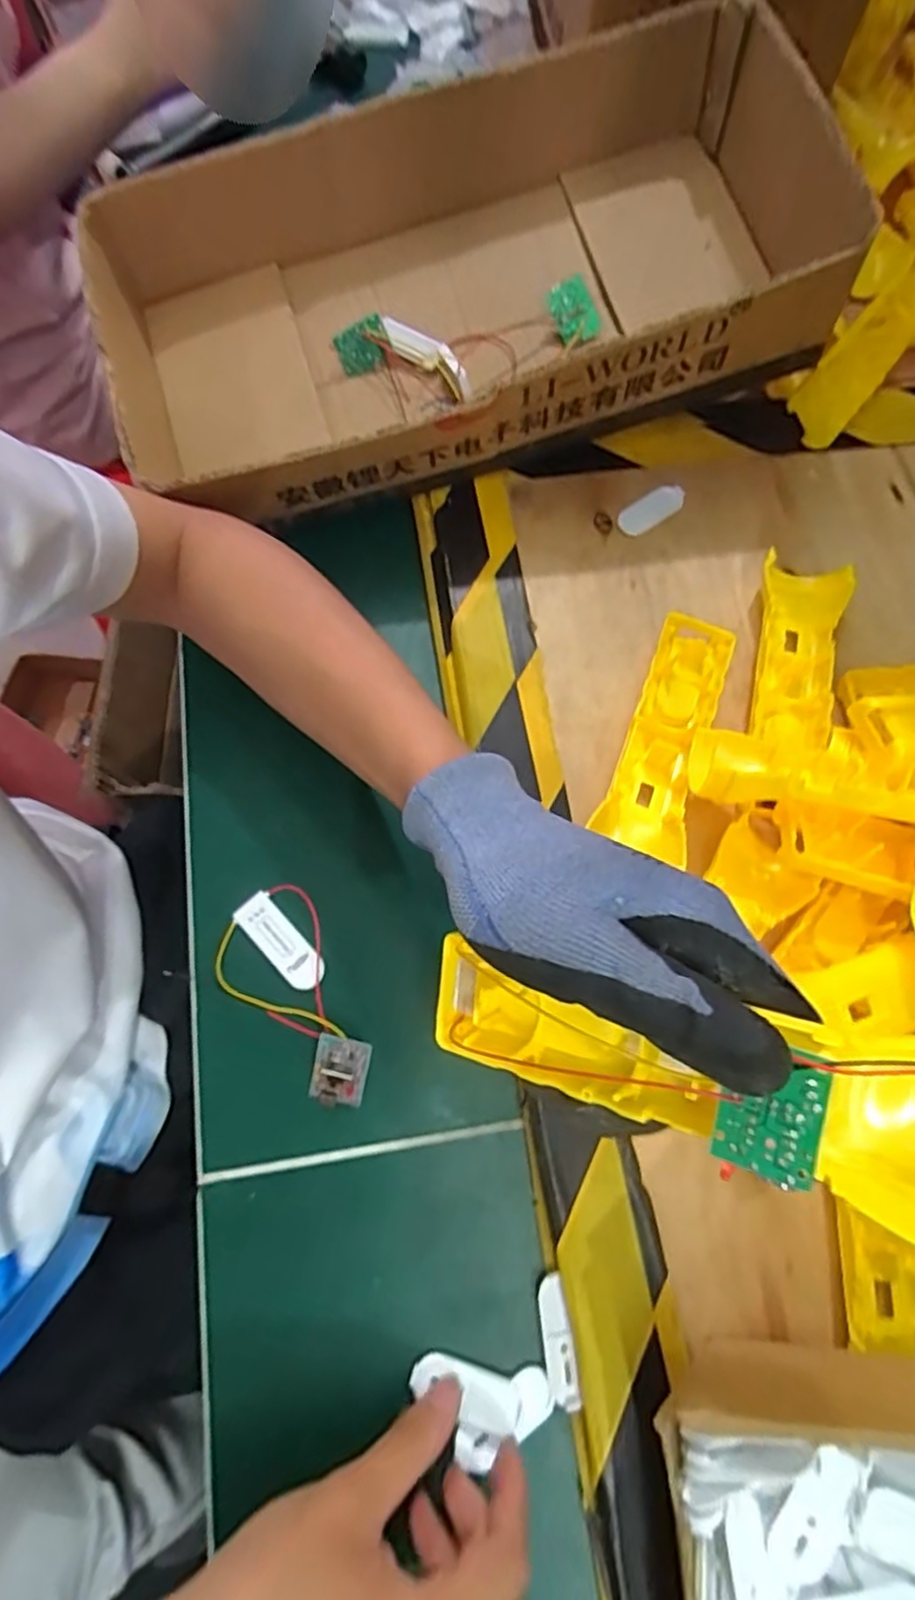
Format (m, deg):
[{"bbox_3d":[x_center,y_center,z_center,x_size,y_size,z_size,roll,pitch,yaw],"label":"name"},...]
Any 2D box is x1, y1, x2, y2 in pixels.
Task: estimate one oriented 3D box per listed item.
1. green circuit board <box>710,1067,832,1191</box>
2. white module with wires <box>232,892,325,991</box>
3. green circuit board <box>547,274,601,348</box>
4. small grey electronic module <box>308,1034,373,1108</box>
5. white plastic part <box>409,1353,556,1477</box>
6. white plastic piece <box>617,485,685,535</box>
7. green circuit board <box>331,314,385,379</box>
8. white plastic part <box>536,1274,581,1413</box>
[{"bbox_3d":[0.084,0.085,0.184,0.025,0.004,0.030,11,89,27],"label":"green circuit board"},{"bbox_3d":[-0.094,0.076,0.366,0.021,0.008,0.058,-41,77,-12],"label":"white module with wires"},{"bbox_3d":[0.076,-0.314,0.443,0.028,0.037,0.008,-3,46,42],"label":"green circuit board"},{"bbox_3d":[-0.059,0.135,0.337,0.027,0.012,0.036,13,99,2],"label":"small grey electronic module"},{"bbox_3d":[0.010,0.269,0.301,0.062,0.005,0.036,7,73,1],"label":"white plastic part"},{"bbox_3d":[0.125,-0.187,0.442,0.051,0.004,0.020,-32,76,-10],"label":"white plastic piece"},{"bbox_3d":[-0.063,-0.300,0.456,0.034,0.027,0.005,-11,34,20],"label":"green circuit board"},{"bbox_3d":[0.045,0.243,0.309,0.013,0.007,0.050,-7,73,-3],"label":"white plastic part"}]

